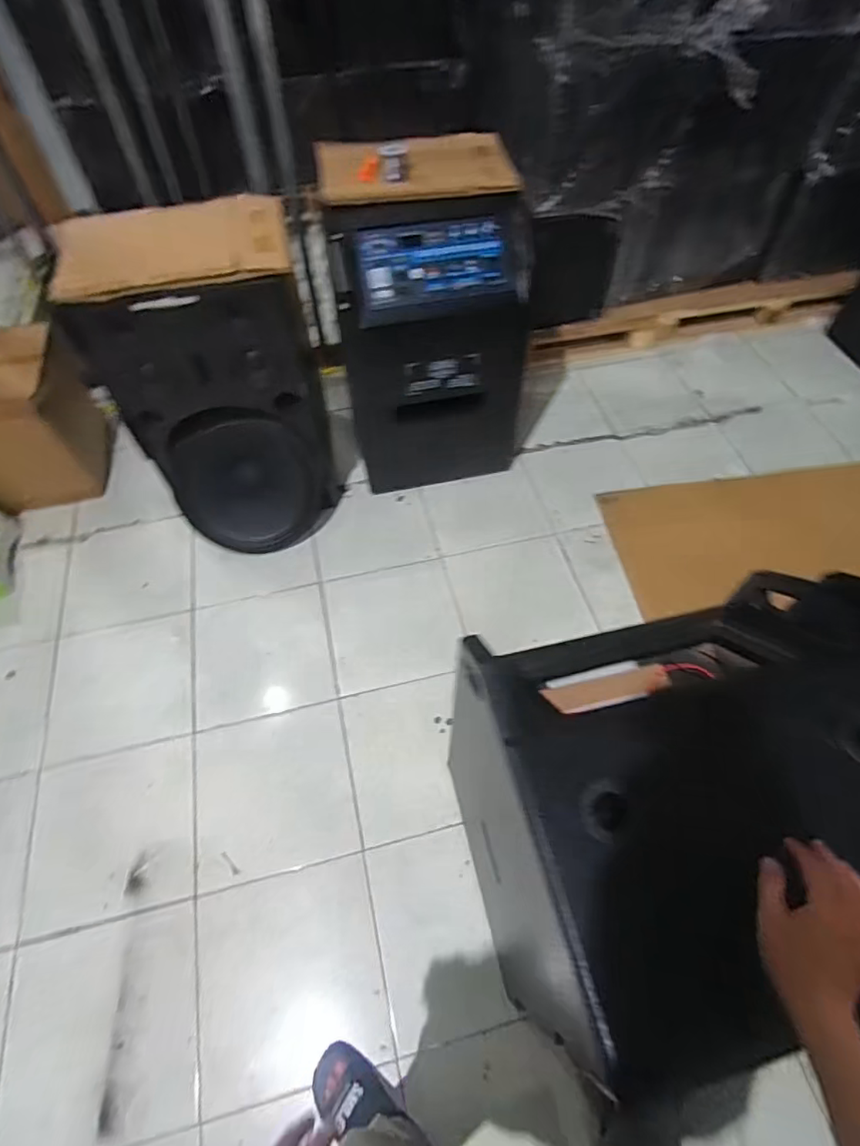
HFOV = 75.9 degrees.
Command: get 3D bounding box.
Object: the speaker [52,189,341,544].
[{"bbox_3d":[-0.586,-0.484,1.606,0.569,0.875,0.435,-14,58,-9],"label":"speaker"}]

